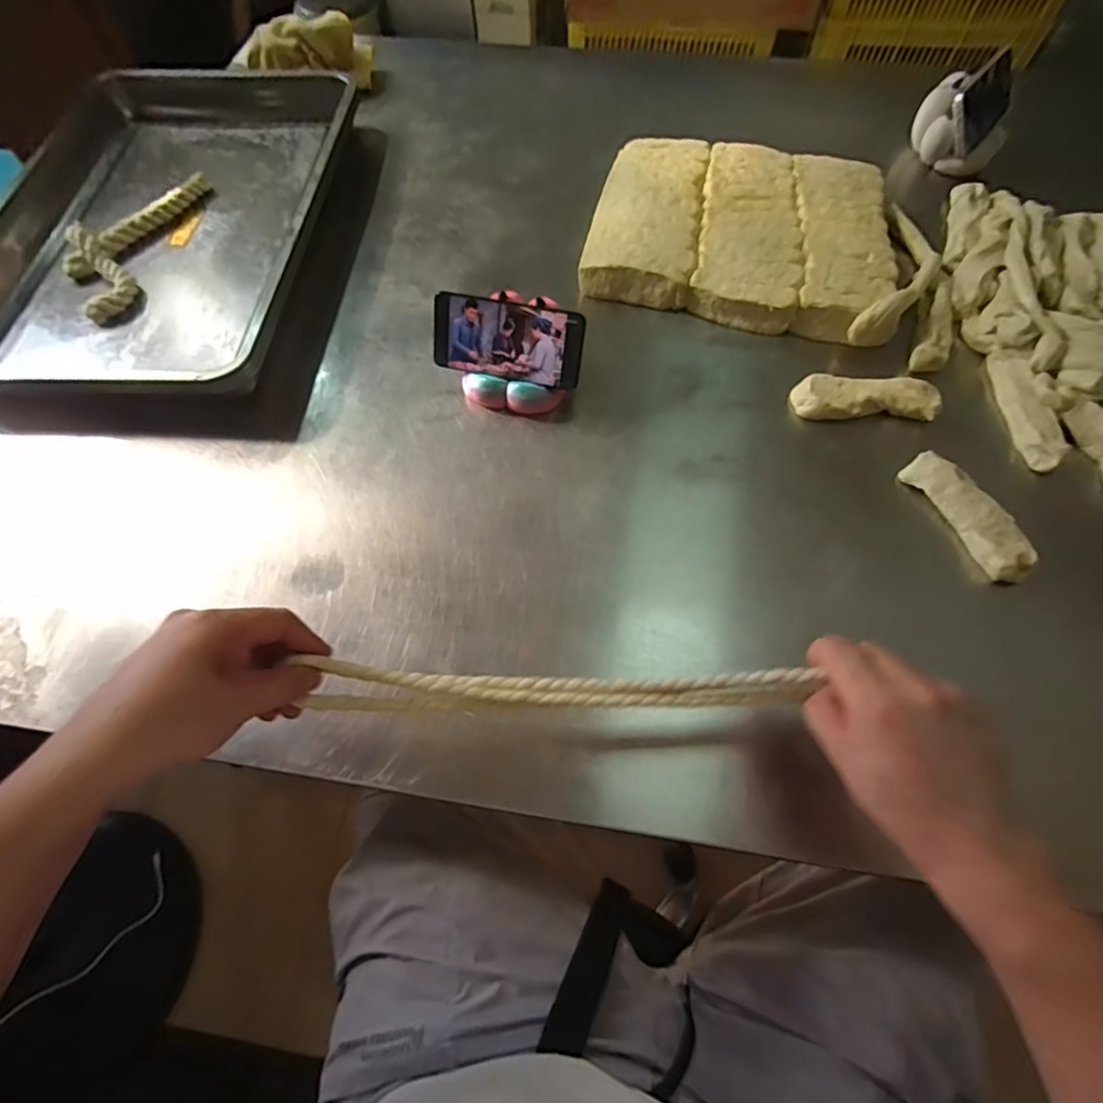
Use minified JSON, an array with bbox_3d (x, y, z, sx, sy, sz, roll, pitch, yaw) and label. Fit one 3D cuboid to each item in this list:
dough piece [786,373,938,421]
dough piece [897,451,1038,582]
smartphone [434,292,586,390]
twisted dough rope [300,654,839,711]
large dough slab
[{"bbox_3d":[0.327,-0.157,0.593,0.142,0.035,0.046,5,62,3],"label":"dough piece"},{"bbox_3d":[0.385,-0.035,0.524,0.044,0.021,0.136,-26,65,-12],"label":"dough piece"},{"bbox_3d":[-0.047,-0.217,0.585,0.159,0.073,0.006,14,30,12],"label":"smartphone"},{"bbox_3d":[0.008,0.094,0.393,0.342,0.029,0.025,1,62,-1],"label":"twisted dough rope"},{"bbox_3d":[0.231,-0.399,0.699,0.344,0.052,0.266,16,63,9],"label":"large dough slab"}]

